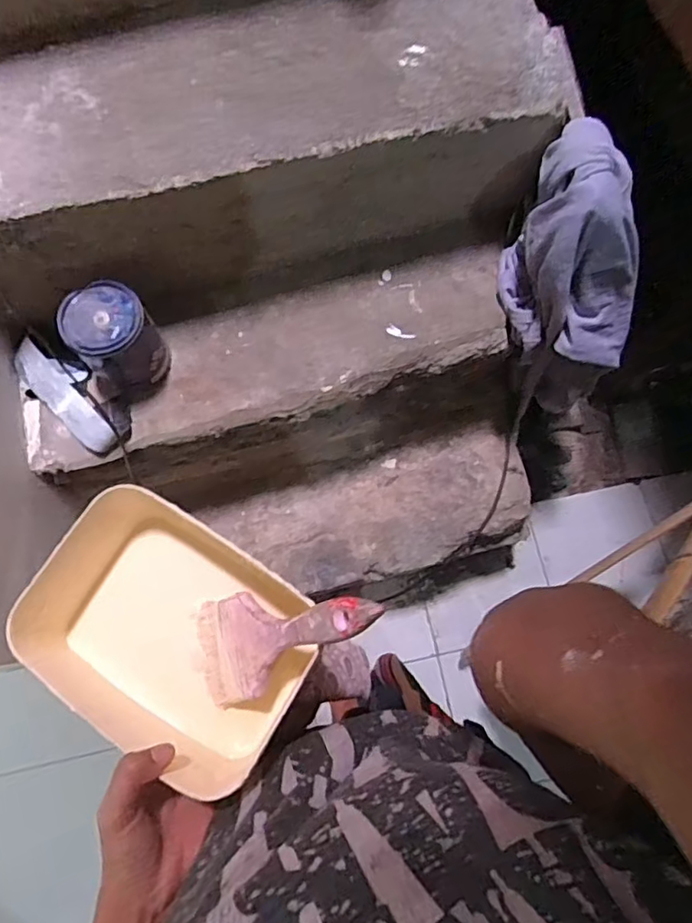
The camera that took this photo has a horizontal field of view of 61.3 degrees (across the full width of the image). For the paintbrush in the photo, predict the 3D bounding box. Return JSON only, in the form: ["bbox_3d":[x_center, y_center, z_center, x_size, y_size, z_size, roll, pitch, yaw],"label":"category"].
[{"bbox_3d":[-0.044,0.117,0.394,0.175,0.012,0.071,-28,72,38],"label":"paintbrush"}]

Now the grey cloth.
[{"bbox_3d":[0.326,-0.289,0.829,0.152,0.236,0.267,-20,76,-4],"label":"grey cloth"}]

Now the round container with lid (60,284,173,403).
[{"bbox_3d":[-0.323,-0.165,0.827,0.106,0.131,0.115,-6,76,0],"label":"round container with lid"}]

